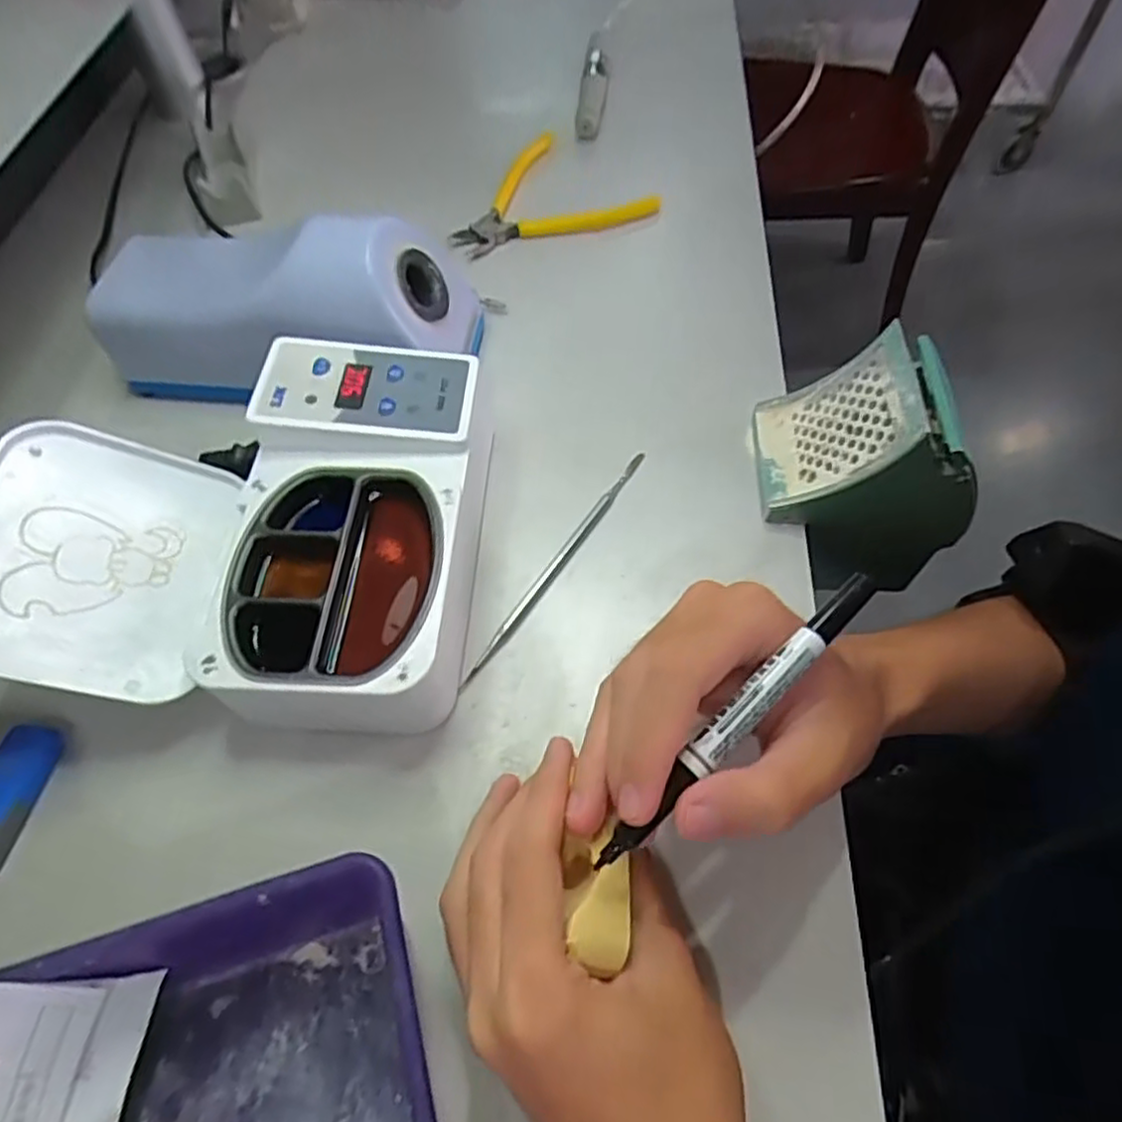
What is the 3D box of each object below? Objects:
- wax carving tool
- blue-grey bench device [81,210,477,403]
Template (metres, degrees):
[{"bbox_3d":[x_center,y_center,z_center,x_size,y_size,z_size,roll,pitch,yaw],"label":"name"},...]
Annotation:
[{"bbox_3d":[0.000,-0.001,0.372,0.007,0.009,0.168,29,64,18],"label":"wax carving tool"},{"bbox_3d":[-0.162,-0.151,0.415,0.212,0.093,0.087,1,59,3],"label":"blue-grey bench device"}]

